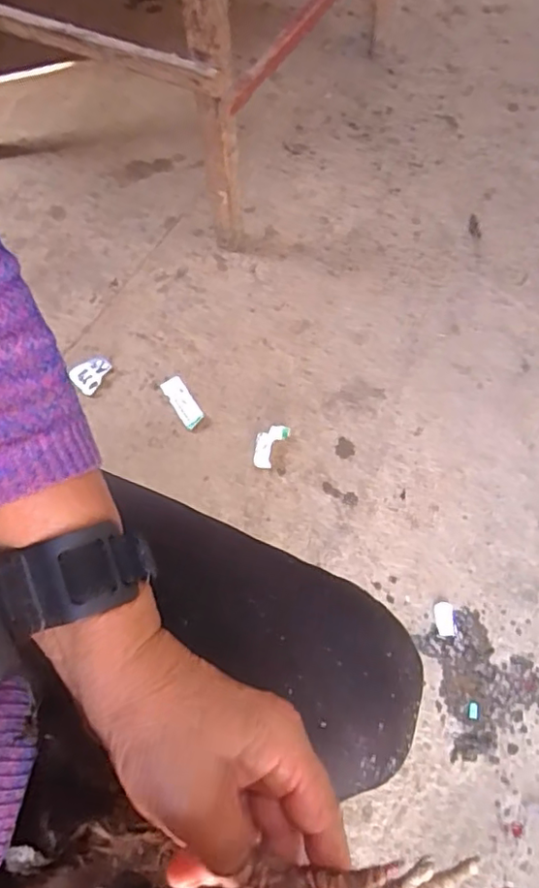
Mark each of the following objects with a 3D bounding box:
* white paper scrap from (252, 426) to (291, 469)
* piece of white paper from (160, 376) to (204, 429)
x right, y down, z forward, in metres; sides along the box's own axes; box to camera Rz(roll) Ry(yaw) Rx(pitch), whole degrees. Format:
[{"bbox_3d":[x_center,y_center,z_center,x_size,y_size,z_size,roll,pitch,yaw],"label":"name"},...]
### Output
[{"bbox_3d":[-0.002,0.002,0.797,0.035,0.022,0.068,24,69,12],"label":"white paper scrap"},{"bbox_3d":[-0.127,-0.061,0.848,0.031,0.005,0.082,-31,69,-12],"label":"piece of white paper"}]

